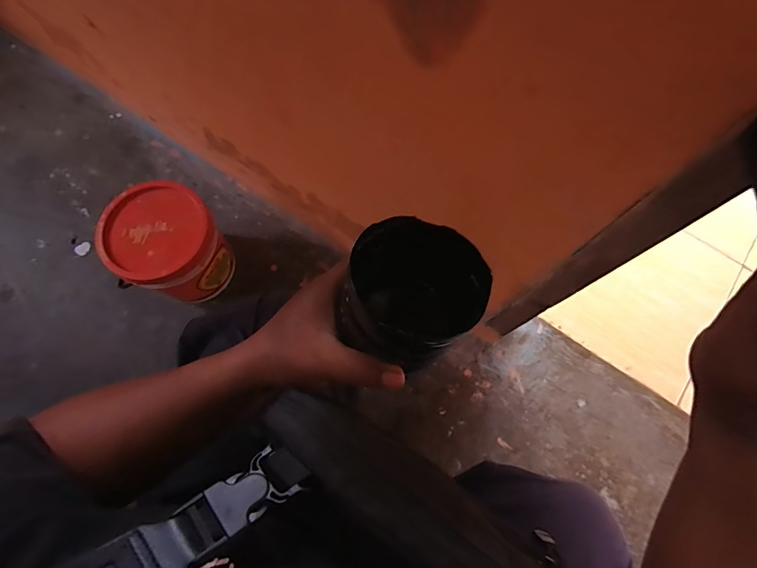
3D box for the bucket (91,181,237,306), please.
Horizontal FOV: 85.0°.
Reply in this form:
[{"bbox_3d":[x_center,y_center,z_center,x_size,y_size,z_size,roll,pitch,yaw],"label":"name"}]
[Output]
[{"bbox_3d":[-0.411,-0.069,0.836,0.188,0.199,0.187,0,73,-1],"label":"bucket"}]

